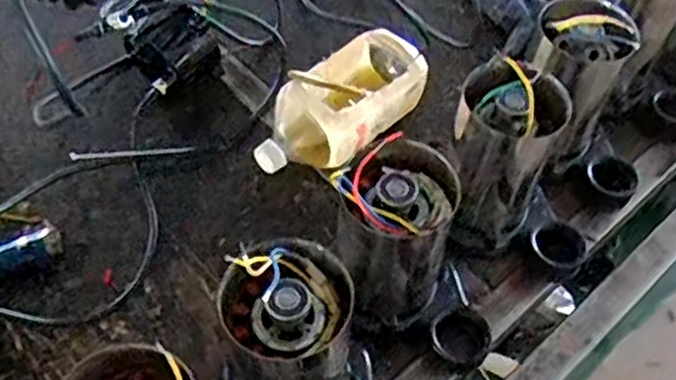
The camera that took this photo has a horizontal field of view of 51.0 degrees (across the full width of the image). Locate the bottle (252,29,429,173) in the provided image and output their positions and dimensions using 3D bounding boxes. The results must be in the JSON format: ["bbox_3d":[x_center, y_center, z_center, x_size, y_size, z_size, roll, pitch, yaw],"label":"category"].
[{"bbox_3d":[0.000,-0.083,0.754,0.104,0.078,0.204,36,61,20],"label":"bottle"}]

